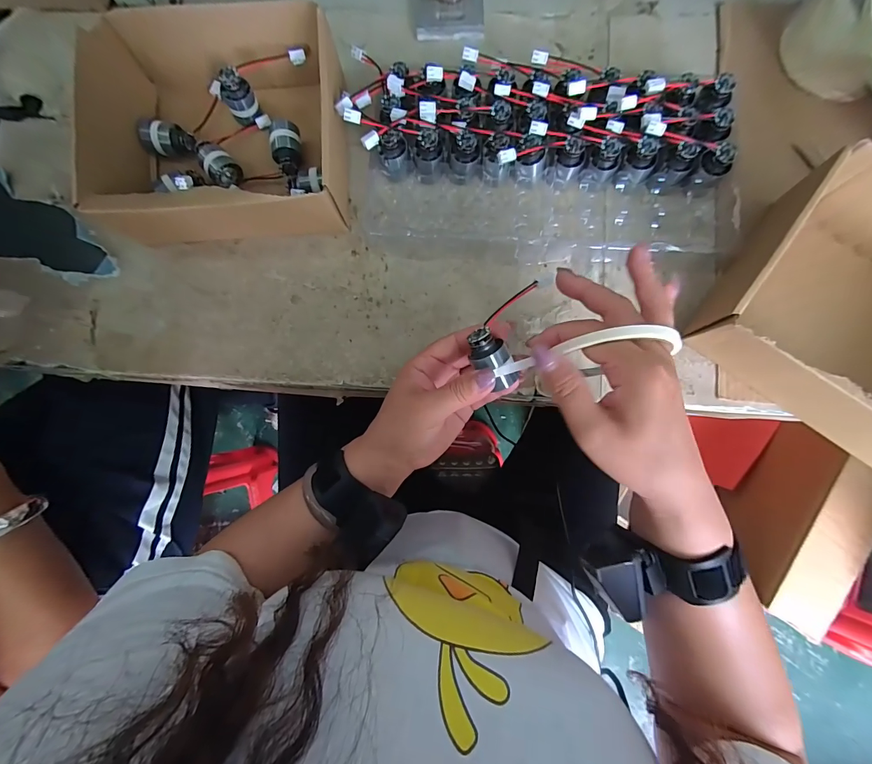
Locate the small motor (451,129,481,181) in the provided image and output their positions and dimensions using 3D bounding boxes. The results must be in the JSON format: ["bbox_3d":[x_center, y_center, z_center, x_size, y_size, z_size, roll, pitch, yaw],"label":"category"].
[{"bbox_3d":[0.028,-0.211,0.349,0.027,0.036,0.027,6,83,3],"label":"small motor"}]

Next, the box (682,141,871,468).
[{"bbox_3d":[0.355,-0.052,0.302,0.207,0.074,0.186,35,85,6],"label":"box"}]

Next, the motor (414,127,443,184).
[{"bbox_3d":[-0.007,-0.211,0.349,0.025,0.037,0.029,-4,82,1],"label":"motor"}]

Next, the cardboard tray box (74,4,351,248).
[{"bbox_3d":[-0.195,-0.237,0.349,0.213,0.074,0.196,-5,82,1],"label":"cardboard tray box"}]

